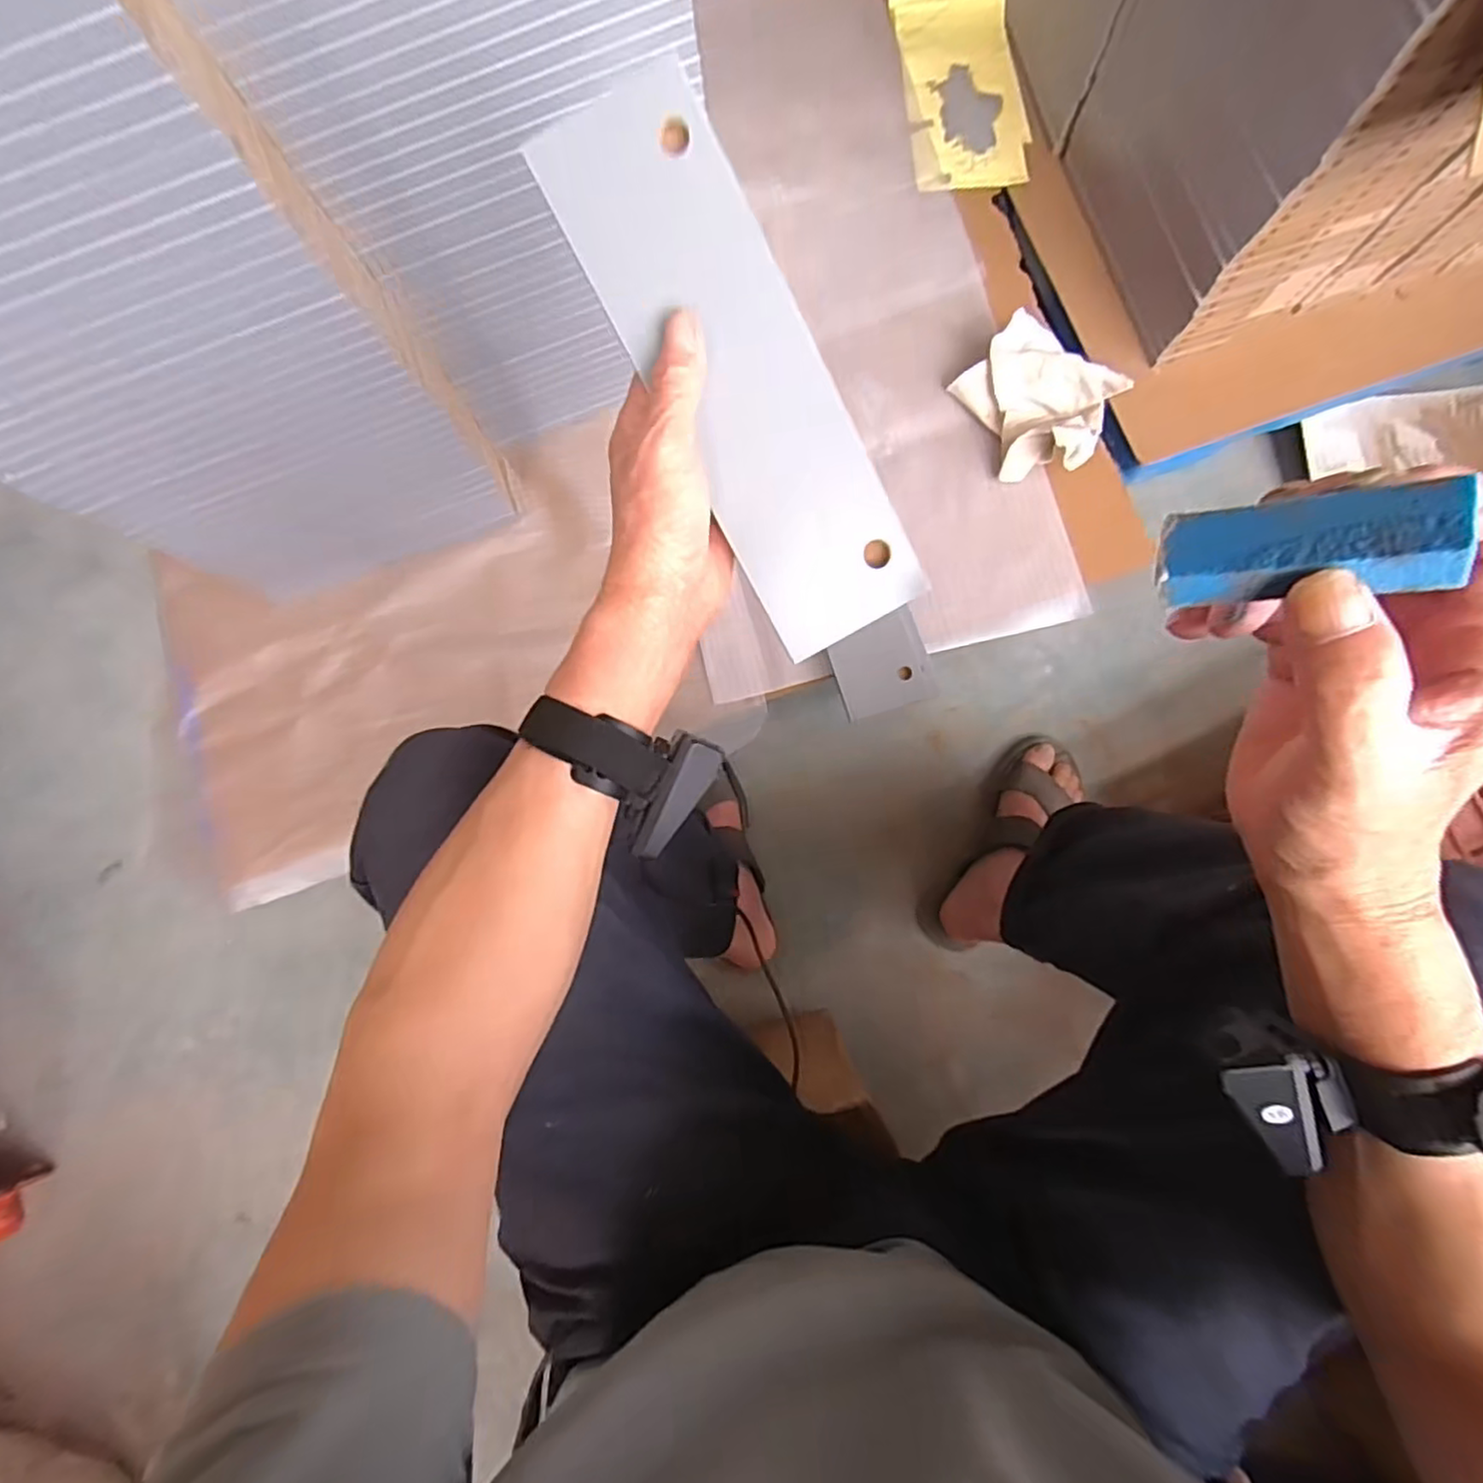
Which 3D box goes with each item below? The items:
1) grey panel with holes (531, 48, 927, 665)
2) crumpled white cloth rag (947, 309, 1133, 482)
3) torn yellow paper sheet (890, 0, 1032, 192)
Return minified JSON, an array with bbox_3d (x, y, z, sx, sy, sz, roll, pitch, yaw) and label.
[{"bbox_3d":[0.002,-0.173,0.333,0.082,0.011,0.260,-28,104,5],"label":"grey panel with holes"},{"bbox_3d":[0.300,-0.344,0.682,0.124,0.073,0.156,-38,83,-4],"label":"crumpled white cloth rag"},{"bbox_3d":[0.246,-0.737,0.752,0.126,0.035,0.250,-7,82,0],"label":"torn yellow paper sheet"}]

